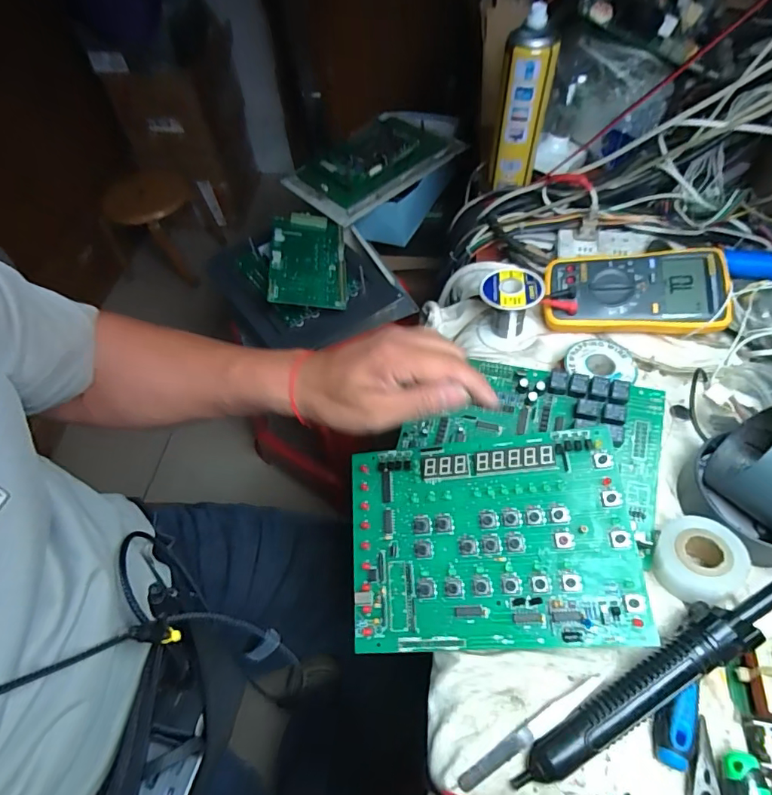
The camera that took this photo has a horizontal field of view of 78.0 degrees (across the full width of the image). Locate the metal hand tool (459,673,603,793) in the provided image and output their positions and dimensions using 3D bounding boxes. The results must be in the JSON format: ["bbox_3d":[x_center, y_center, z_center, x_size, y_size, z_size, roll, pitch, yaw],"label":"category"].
[{"bbox_3d":[0.101,0.232,0.331,0.118,0.008,0.011,-29,58,-15],"label":"metal hand tool"}]

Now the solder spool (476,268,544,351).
[{"bbox_3d":[0.134,-0.096,0.513,0.057,0.064,0.059,-2,56,3],"label":"solder spool"}]

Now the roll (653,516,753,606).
[{"bbox_3d":[0.242,0.124,0.368,0.059,0.017,0.064,-16,58,26],"label":"roll"}]

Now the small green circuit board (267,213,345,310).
[{"bbox_3d":[-0.126,-0.226,0.776,0.118,0.012,0.203,4,60,-14],"label":"small green circuit board"}]

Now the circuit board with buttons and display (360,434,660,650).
[{"bbox_3d":[0.078,0.112,0.380,0.215,0.010,0.157,-8,67,12],"label":"circuit board with buttons and display"}]

